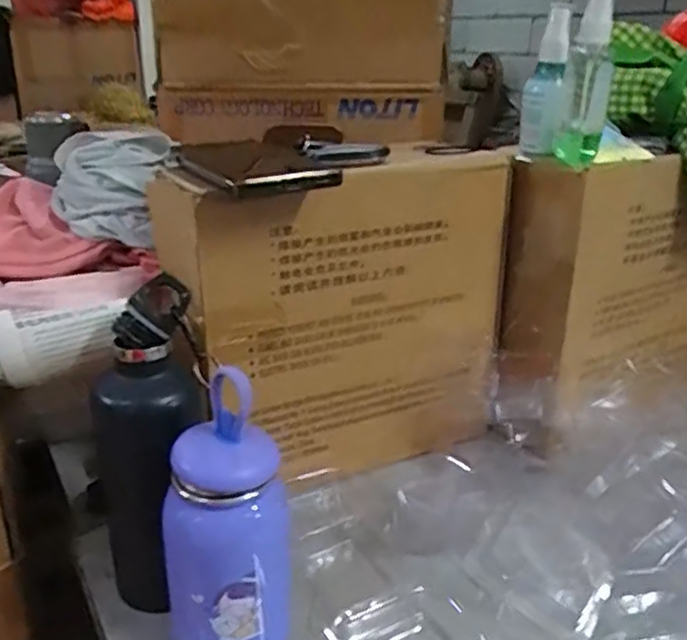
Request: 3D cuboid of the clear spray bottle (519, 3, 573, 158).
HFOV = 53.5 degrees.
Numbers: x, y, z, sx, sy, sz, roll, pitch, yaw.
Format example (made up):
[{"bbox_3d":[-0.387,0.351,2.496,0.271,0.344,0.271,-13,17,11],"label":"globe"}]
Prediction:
[{"bbox_3d":[0.170,-0.202,0.578,0.031,0.117,0.032,5,23,12],"label":"clear spray bottle"}]

